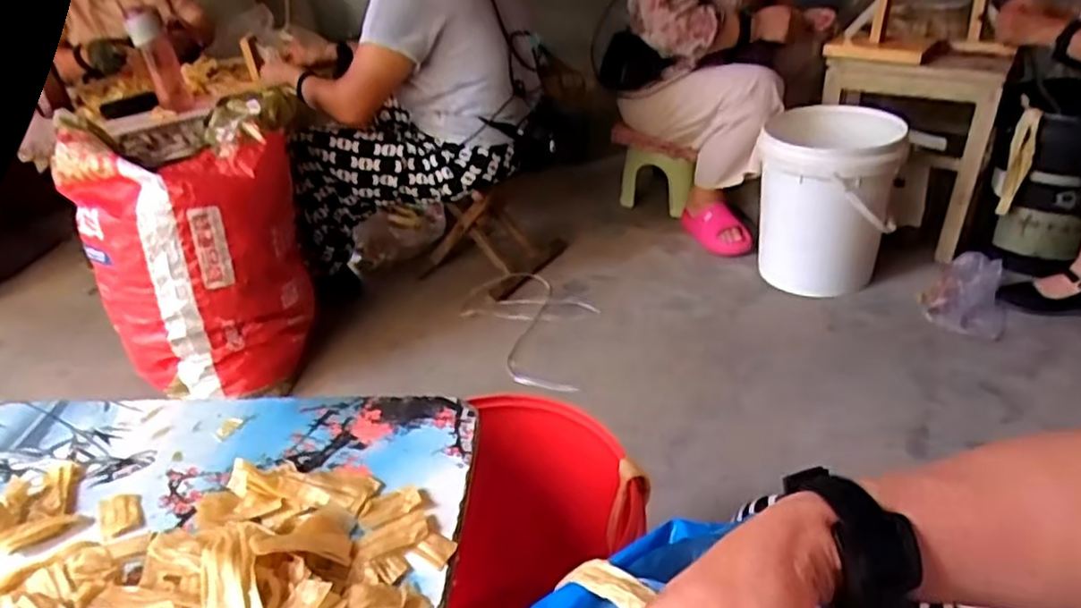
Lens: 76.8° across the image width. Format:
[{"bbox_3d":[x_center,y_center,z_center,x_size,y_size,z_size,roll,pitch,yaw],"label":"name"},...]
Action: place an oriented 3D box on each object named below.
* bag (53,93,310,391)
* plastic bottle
[{"bbox_3d":[-0.623,-0.094,1.288,0.296,0.484,0.343,2,33,12],"label":"bag"},{"bbox_3d":[-0.763,-0.492,1.360,0.068,0.174,0.057,-22,37,-22],"label":"plastic bottle"}]

